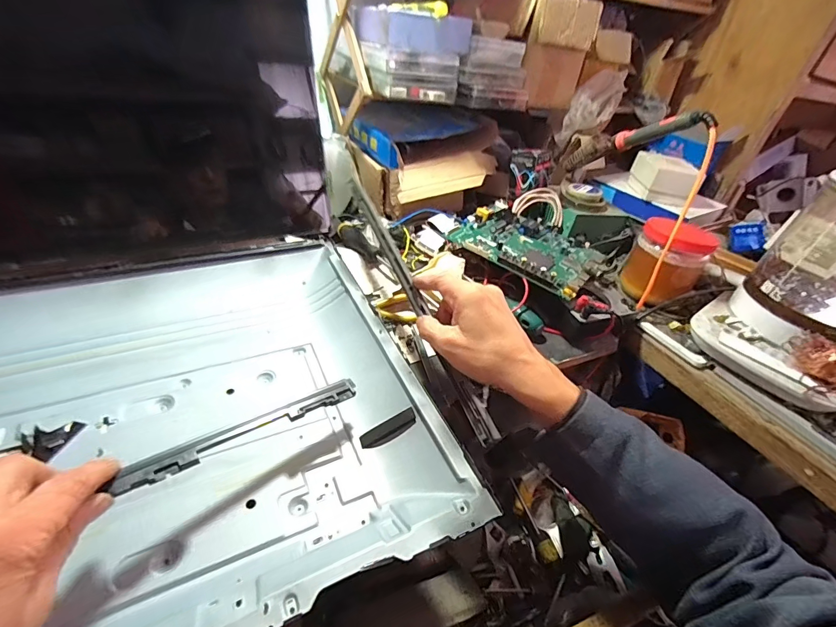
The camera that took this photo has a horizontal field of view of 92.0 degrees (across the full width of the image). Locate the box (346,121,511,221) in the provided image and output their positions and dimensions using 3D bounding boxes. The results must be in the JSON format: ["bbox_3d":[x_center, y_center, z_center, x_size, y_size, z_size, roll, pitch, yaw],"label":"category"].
[{"bbox_3d":[0.027,-0.269,0.732,0.251,0.116,0.176,-13,43,-27],"label":"box"}]

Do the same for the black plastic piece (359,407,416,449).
[{"bbox_3d":[-0.027,0.105,0.366,0.054,0.004,0.019,-28,47,-6],"label":"black plastic piece"}]

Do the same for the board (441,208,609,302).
[{"bbox_3d":[0.166,-0.106,0.588,0.195,0.022,0.167,31,42,25],"label":"board"}]

